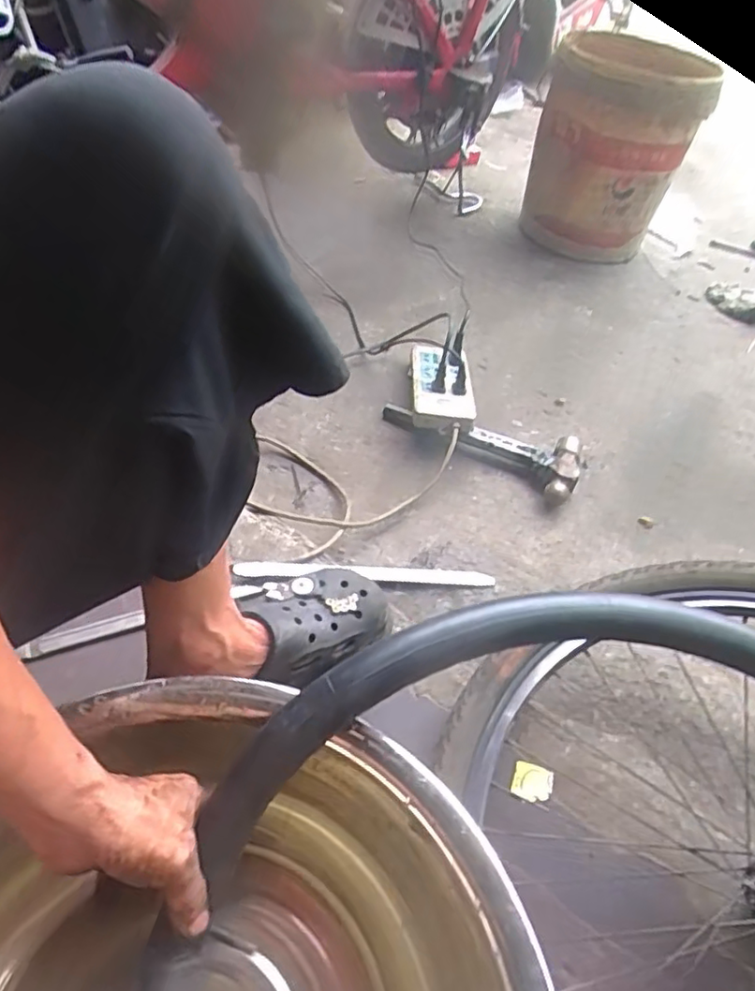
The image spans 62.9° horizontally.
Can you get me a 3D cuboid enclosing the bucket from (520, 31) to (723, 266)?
[{"bbox_3d":[0.462,-0.683,1.241,0.281,0.376,0.336,16,49,8],"label":"bucket"}]

